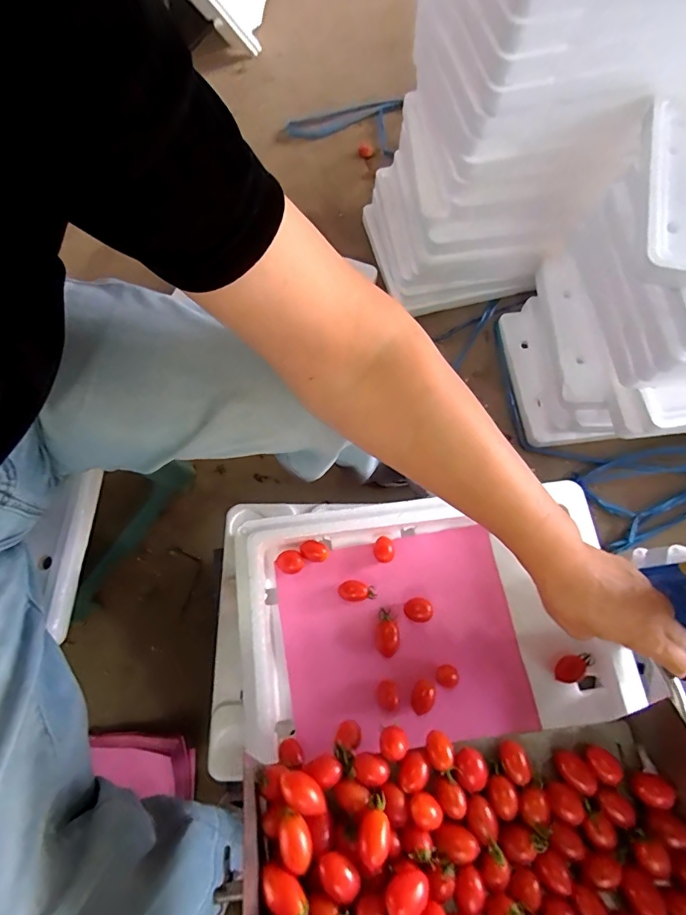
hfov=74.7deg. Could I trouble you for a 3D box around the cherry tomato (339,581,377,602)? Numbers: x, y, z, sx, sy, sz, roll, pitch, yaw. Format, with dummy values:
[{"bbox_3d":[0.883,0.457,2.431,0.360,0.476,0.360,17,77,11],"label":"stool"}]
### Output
[{"bbox_3d":[0.014,0.134,0.449,0.036,0.016,0.019,3,72,0],"label":"cherry tomato"}]

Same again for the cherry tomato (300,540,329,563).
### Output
[{"bbox_3d":[-0.029,0.097,0.459,0.028,0.020,0.020,4,72,0],"label":"cherry tomato"}]

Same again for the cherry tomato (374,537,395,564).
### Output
[{"bbox_3d":[0.042,0.095,0.461,0.020,0.017,0.025,-12,72,-5],"label":"cherry tomato"}]

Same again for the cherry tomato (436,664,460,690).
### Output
[{"bbox_3d":[0.098,0.206,0.424,0.018,0.019,0.020,26,73,7],"label":"cherry tomato"}]

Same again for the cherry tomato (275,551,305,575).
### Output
[{"bbox_3d":[-0.053,0.107,0.456,0.024,0.017,0.024,0,72,-1],"label":"cherry tomato"}]

